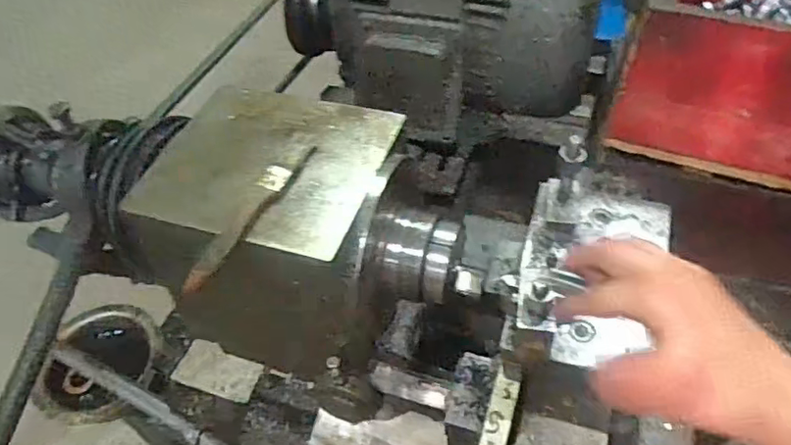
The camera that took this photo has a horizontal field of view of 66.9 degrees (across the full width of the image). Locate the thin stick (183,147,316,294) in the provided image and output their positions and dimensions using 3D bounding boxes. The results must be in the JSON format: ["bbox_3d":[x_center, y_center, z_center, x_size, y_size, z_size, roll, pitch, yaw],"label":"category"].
[{"bbox_3d":[-0.100,-0.007,0.421,0.020,0.007,0.141,21,54,22],"label":"thin stick"}]

